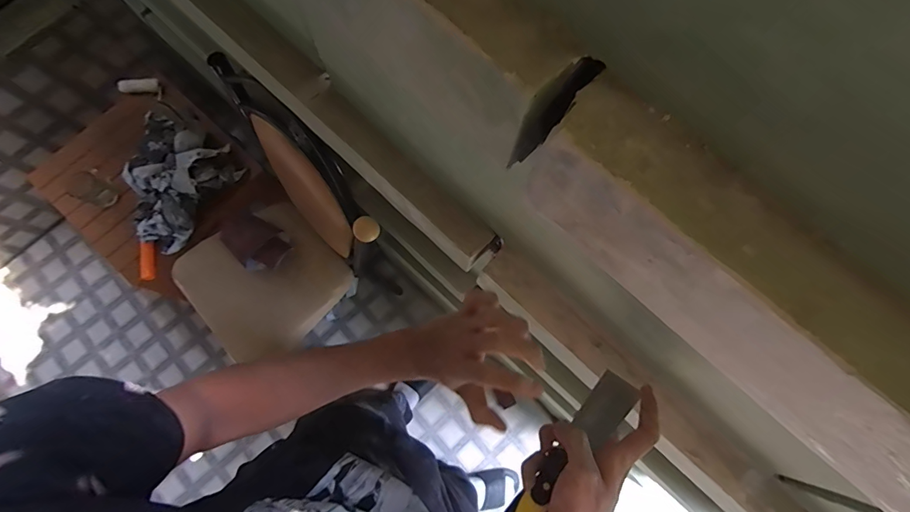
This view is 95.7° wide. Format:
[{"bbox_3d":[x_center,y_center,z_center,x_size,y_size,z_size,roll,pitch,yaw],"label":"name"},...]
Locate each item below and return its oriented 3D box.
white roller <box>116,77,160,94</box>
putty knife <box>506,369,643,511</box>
[{"bbox_3d":[-0.893,-0.483,1.166,0.119,0.027,0.031,0,77,-1],"label":"white roller"},{"bbox_3d":[0.095,0.180,0.354,0.031,0.020,0.193,45,66,9],"label":"putty knife"}]

